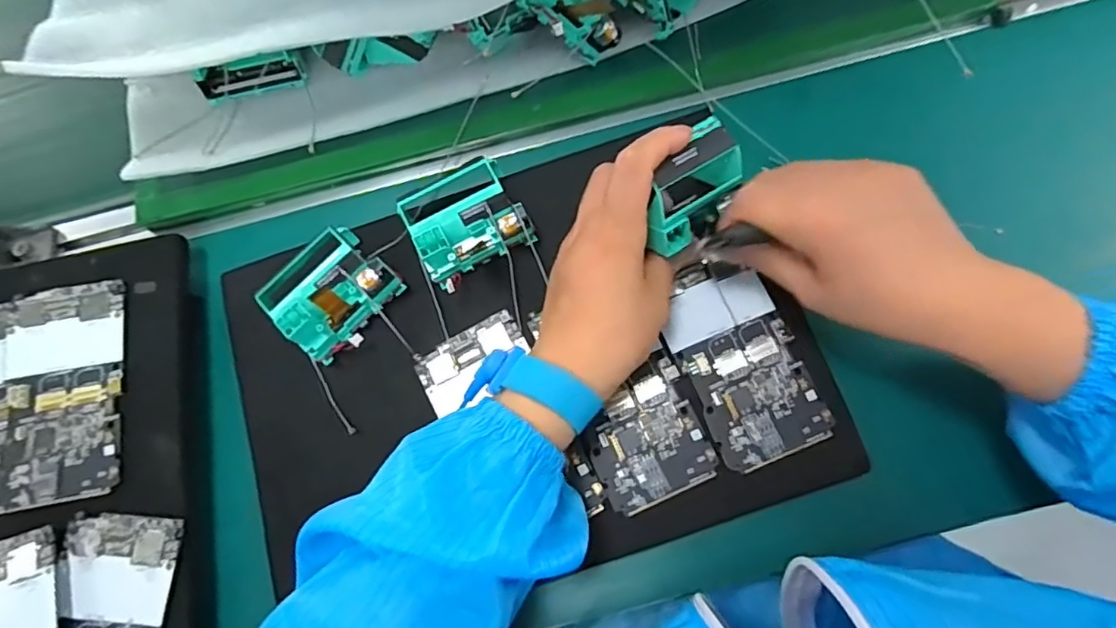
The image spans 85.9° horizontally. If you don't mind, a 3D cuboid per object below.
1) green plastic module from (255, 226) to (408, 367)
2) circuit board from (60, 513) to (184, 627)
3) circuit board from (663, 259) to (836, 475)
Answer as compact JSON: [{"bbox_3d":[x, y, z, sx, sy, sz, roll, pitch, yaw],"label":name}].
[{"bbox_3d":[-0.139,-0.015,0.364,0.063,0.037,0.077,32,79,9],"label":"green plastic module"},{"bbox_3d":[-0.240,0.175,0.319,0.058,0.008,0.128,-4,74,4],"label":"circuit board"},{"bbox_3d":[0.106,0.026,0.353,0.065,0.011,0.119,-24,73,-2],"label":"circuit board"}]

